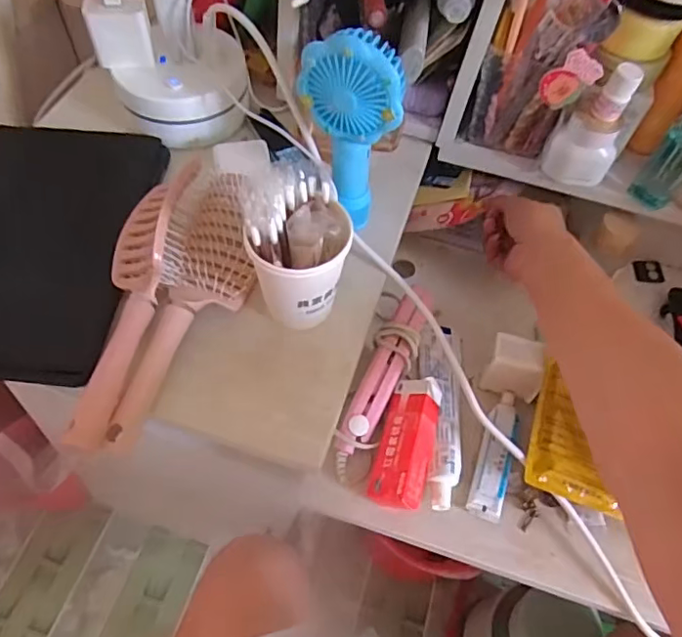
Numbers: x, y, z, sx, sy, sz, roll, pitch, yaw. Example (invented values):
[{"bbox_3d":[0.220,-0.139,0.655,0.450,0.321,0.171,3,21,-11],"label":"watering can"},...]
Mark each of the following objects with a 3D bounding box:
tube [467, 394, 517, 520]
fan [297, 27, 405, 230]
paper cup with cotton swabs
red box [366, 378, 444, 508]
[{"bbox_3d":[0.135,0.117,0.484,0.027,0.013,0.112,18,57,7],"label":"tube"},{"bbox_3d":[0.008,-0.145,0.439,0.071,0.148,0.040,37,62,19],"label":"fan"},{"bbox_3d":[-0.031,-0.045,0.402,0.068,0.114,0.068,2,57,-3],"label":"paper cup with cotton swabs"},{"bbox_3d":[0.057,0.102,0.467,0.042,0.023,0.107,15,73,6],"label":"red box"}]

